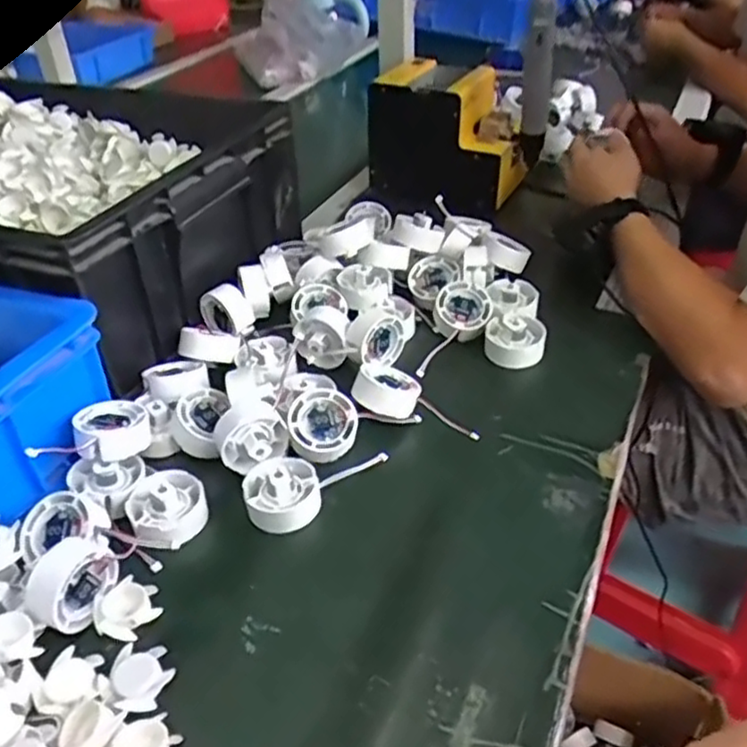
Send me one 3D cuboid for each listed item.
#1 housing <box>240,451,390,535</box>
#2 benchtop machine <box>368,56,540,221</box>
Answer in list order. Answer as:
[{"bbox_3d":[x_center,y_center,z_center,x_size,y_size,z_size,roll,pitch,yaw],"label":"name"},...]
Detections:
[{"bbox_3d":[-0.041,0.084,0.526,0.110,0.034,0.051,-10,38,-10],"label":"housing"},{"bbox_3d":[0.101,-0.303,0.918,0.198,0.148,0.107,20,42,26],"label":"benchtop machine"}]

